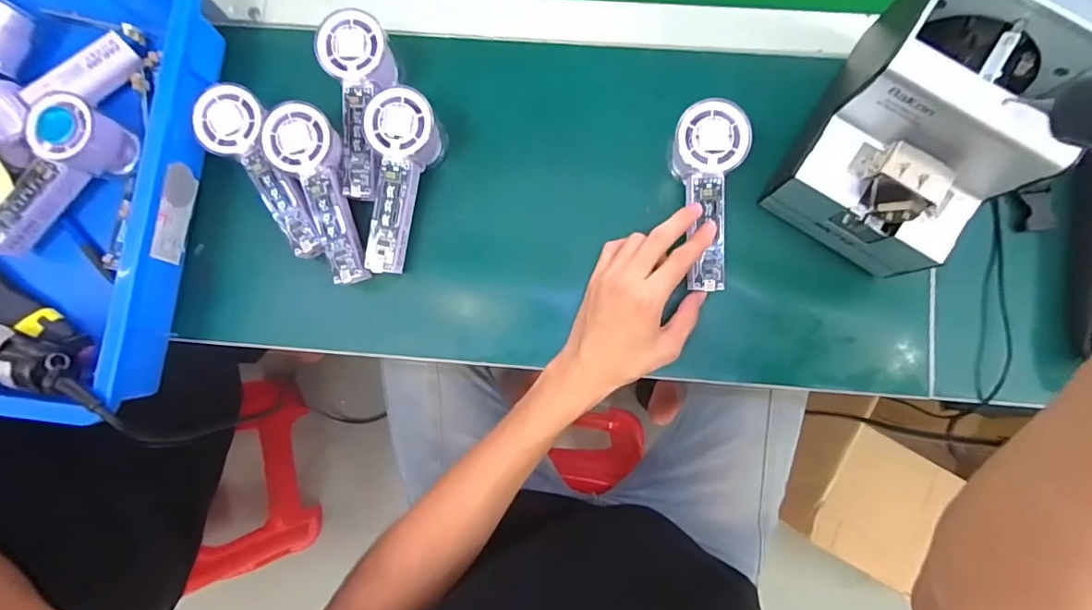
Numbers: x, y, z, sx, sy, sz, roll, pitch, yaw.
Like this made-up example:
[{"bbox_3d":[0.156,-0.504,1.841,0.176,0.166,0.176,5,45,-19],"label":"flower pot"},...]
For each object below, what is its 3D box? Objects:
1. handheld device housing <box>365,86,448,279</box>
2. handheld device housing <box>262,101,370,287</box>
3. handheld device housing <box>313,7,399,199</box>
[{"bbox_3d":[-0.124,-0.103,0.446,0.054,0.058,0.149,10,97,4],"label":"handheld device housing"},{"bbox_3d":[-0.186,-0.091,0.433,0.051,0.027,0.149,-18,98,1],"label":"handheld device housing"},{"bbox_3d":[-0.159,-0.164,0.443,0.055,0.063,0.146,2,84,3],"label":"handheld device housing"}]

